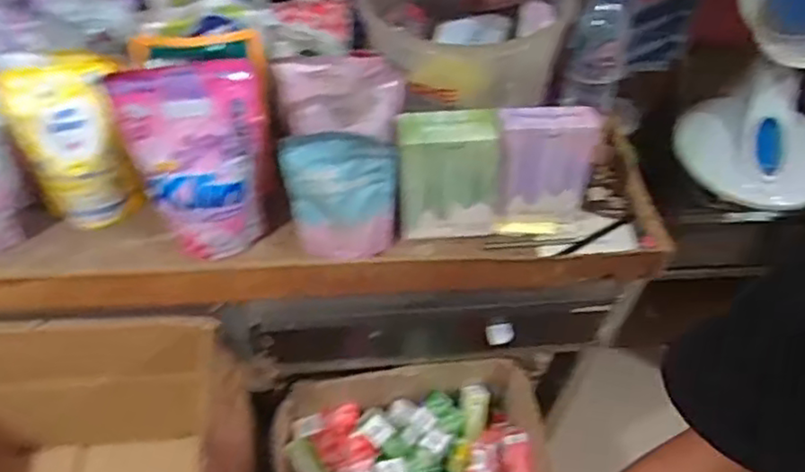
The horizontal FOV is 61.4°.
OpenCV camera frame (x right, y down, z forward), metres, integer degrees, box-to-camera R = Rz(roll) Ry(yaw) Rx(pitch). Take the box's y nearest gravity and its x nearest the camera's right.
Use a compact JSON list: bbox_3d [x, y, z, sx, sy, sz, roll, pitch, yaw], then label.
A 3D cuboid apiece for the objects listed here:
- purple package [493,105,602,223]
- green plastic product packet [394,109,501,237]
[{"bbox_3d":[0.163,-0.082,0.797,0.113,0.138,0.048,-4,51,-6],"label":"purple package"},{"bbox_3d":[0.052,-0.071,0.786,0.120,0.148,0.053,-3,51,-6],"label":"green plastic product packet"}]

